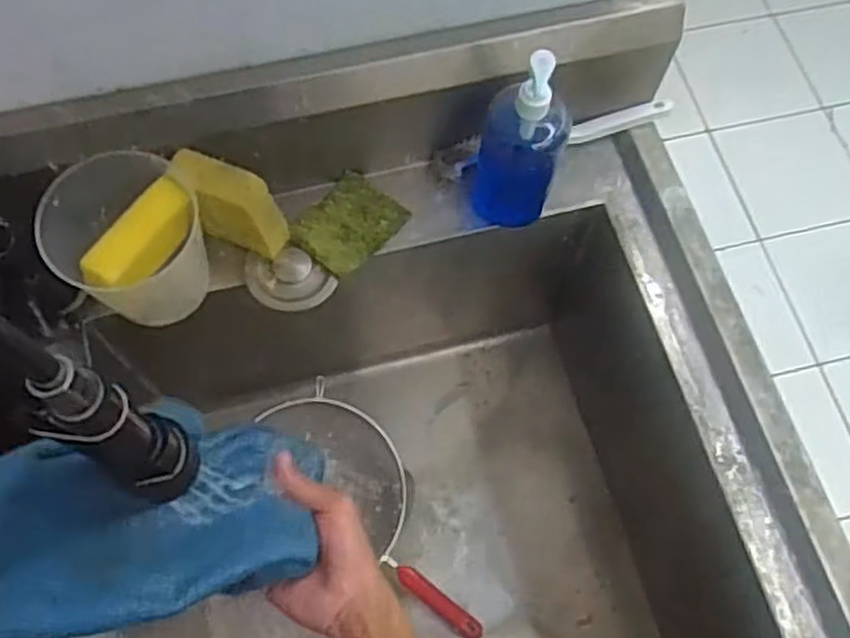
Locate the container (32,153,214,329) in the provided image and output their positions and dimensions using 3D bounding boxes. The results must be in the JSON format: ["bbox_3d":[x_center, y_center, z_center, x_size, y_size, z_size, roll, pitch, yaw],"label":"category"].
[{"bbox_3d":[-0.245,-0.067,0.657,0.113,0.106,0.110,1,67,-2],"label":"container"}]

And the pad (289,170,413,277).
[{"bbox_3d":[-0.071,-0.090,0.733,0.075,0.009,0.095,37,66,9],"label":"pad"}]

